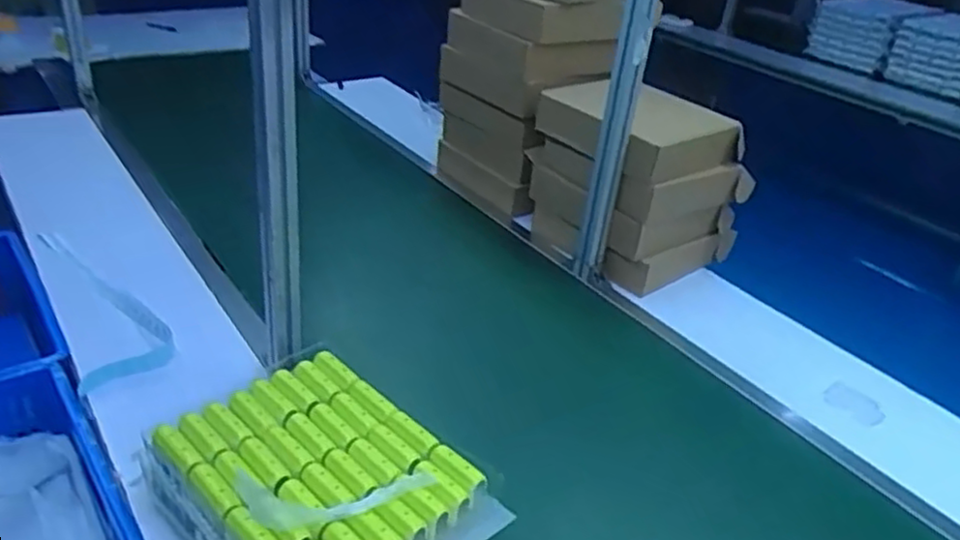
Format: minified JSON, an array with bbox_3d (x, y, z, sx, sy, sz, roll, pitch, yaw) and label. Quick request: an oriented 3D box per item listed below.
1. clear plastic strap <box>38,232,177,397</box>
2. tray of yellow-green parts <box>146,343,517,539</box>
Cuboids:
[{"bbox_3d":[-0.674,0.039,1.283,0.145,0.031,0.522,-16,39,-31],"label":"clear plastic strap"},{"bbox_3d":[-0.189,0.268,0.864,0.364,0.101,0.272,30,39,32],"label":"tray of yellow-green parts"}]

